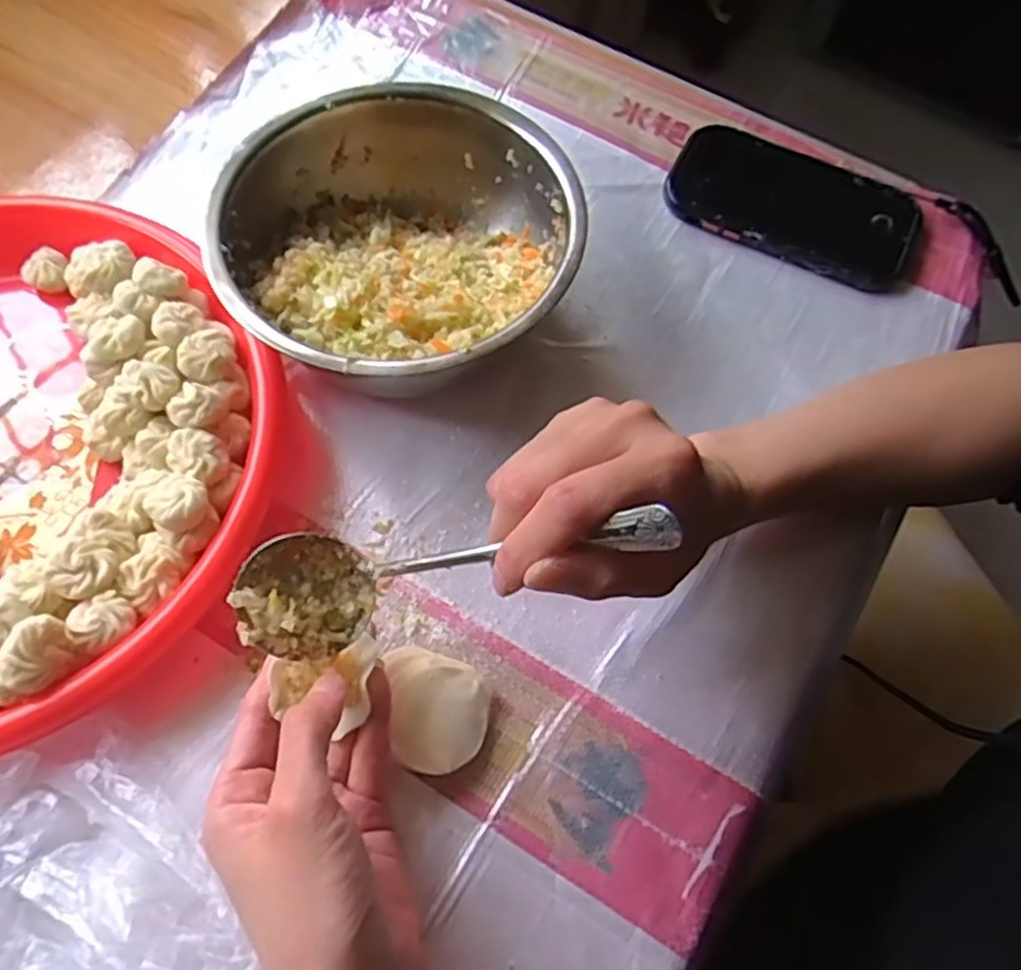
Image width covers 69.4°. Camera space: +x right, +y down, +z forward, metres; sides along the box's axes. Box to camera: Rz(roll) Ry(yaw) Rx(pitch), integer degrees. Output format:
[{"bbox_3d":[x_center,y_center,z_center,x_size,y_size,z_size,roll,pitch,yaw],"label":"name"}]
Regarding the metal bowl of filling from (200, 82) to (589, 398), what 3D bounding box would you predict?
[{"bbox_3d":[-0.056,-0.120,0.400,0.176,0.074,0.175,1,65,-1],"label":"metal bowl of filling"}]

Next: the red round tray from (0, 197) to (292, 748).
[{"bbox_3d":[-0.262,-0.012,0.358,0.283,0.050,0.269,1,65,-1],"label":"red round tray"}]

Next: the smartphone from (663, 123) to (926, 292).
[{"bbox_3d":[0.178,-0.178,0.465,0.151,0.014,0.085,25,67,9],"label":"smartphone"}]

